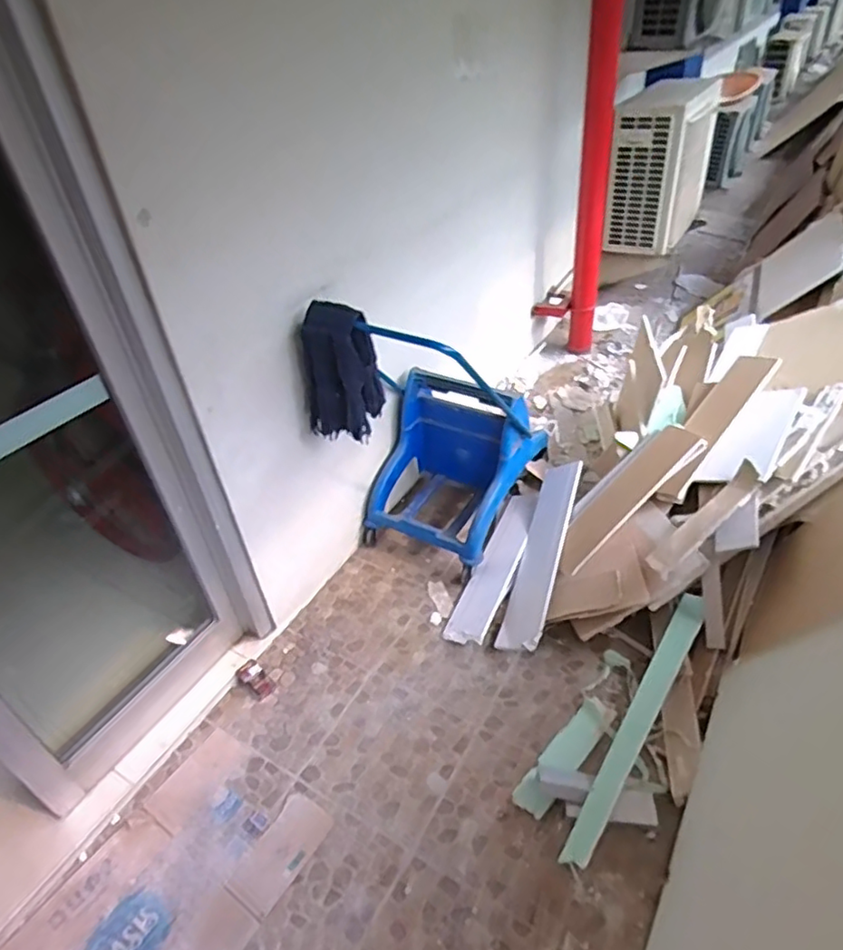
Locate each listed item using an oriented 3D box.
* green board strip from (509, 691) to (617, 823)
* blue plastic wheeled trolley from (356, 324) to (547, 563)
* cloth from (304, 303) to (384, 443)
[{"bbox_3d":[0.352,0.673,1.493,0.085,0.019,0.336,29,50,34],"label":"green board strip"},{"bbox_3d":[0.074,-0.156,1.909,0.440,0.817,0.593,16,44,24],"label":"blue plastic wheeled trolley"},{"bbox_3d":[-0.209,-0.258,1.558,0.177,0.318,0.113,8,41,17],"label":"cloth"}]

